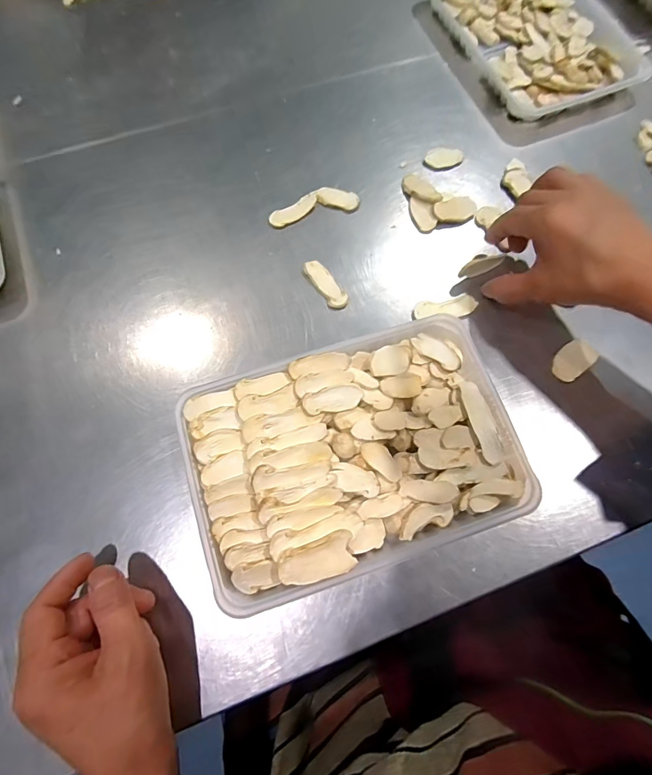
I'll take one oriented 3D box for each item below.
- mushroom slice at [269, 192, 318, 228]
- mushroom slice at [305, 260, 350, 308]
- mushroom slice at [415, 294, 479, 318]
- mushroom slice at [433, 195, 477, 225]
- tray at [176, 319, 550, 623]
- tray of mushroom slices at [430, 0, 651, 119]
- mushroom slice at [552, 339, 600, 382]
[{"bbox_3d":[-0.029,-0.165,0.378,0.051,0.007,0.017,-30,75,-9],"label":"mushroom slice"},{"bbox_3d":[0.000,-0.091,0.355,0.018,0.005,0.050,-33,76,-10],"label":"mushroom slice"},{"bbox_3d":[0.104,-0.069,0.349,0.055,0.004,0.020,-14,74,-5],"label":"mushroom slice"},{"bbox_3d":[0.122,-0.168,0.382,0.043,0.004,0.027,-17,74,-5],"label":"mushroom slice"},{"bbox_3d":[0.019,0.046,0.298,0.228,0.035,0.161,-17,74,-5],"label":"tray"},{"bbox_3d":[0.235,-0.407,0.447,0.183,0.023,0.235,-25,75,-7],"label":"tray of mushroom slices"},{"bbox_3d":[0.205,-0.024,0.335,0.043,0.006,0.024,-37,77,-11],"label":"mushroom slice"}]

